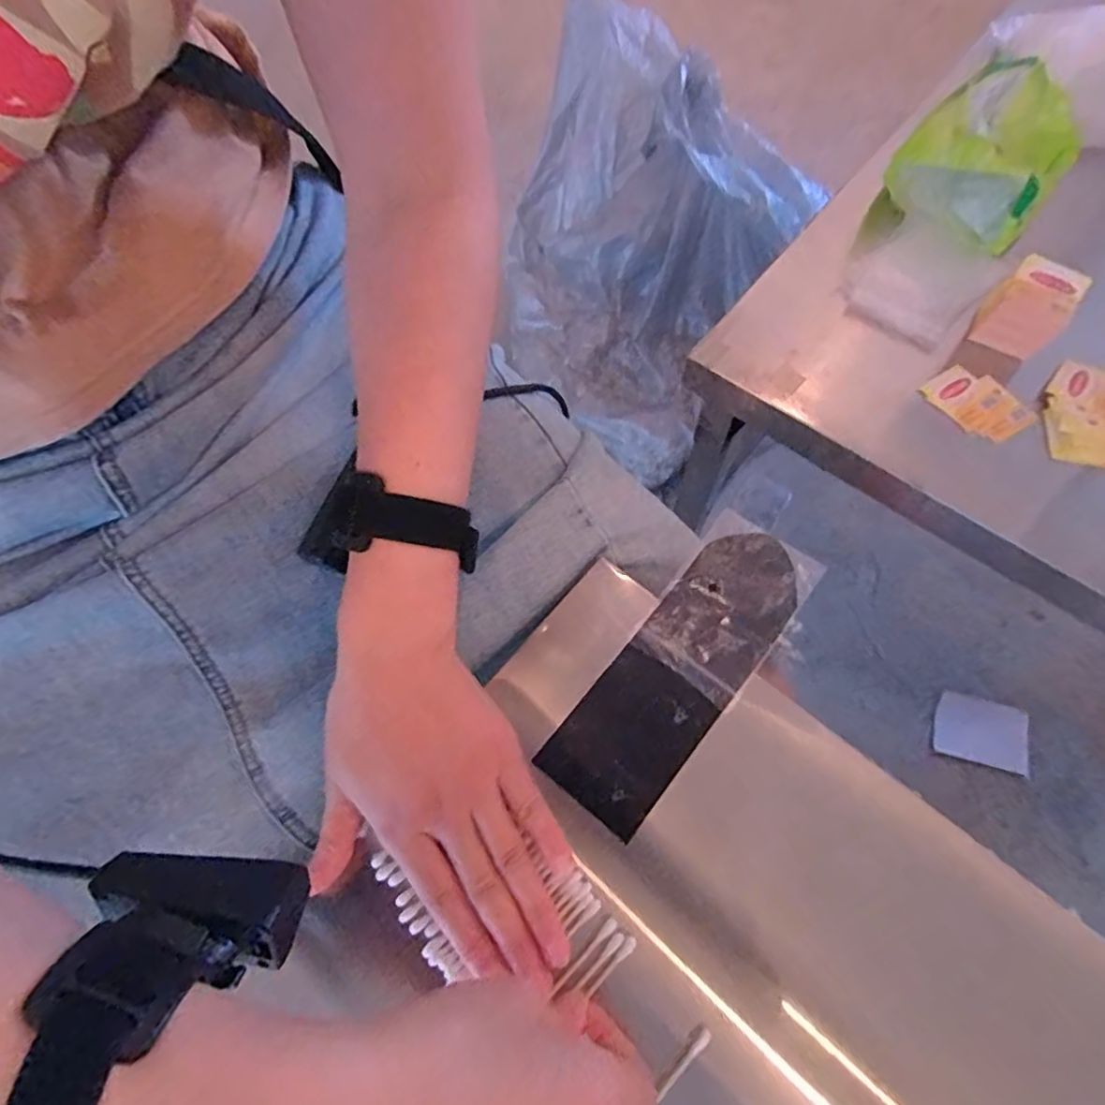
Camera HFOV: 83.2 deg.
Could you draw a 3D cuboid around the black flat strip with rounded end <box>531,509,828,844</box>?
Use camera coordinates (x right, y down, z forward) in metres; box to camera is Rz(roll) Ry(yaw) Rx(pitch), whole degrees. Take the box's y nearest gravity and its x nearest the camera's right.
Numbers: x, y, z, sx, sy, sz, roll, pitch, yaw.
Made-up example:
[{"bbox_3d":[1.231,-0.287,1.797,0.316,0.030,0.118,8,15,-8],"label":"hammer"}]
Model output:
[{"bbox_3d":[0.072,0.059,0.337,0.063,0.010,0.181,37,75,13],"label":"black flat strip with rounded end"}]

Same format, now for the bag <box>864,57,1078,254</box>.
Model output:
[{"bbox_3d":[0.325,-0.298,0.466,0.104,0.076,0.125,36,72,17],"label":"bag"}]

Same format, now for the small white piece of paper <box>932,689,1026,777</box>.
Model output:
[{"bbox_3d":[0.530,0.221,0.771,0.100,0.017,0.079,15,67,9],"label":"small white piece of paper"}]

